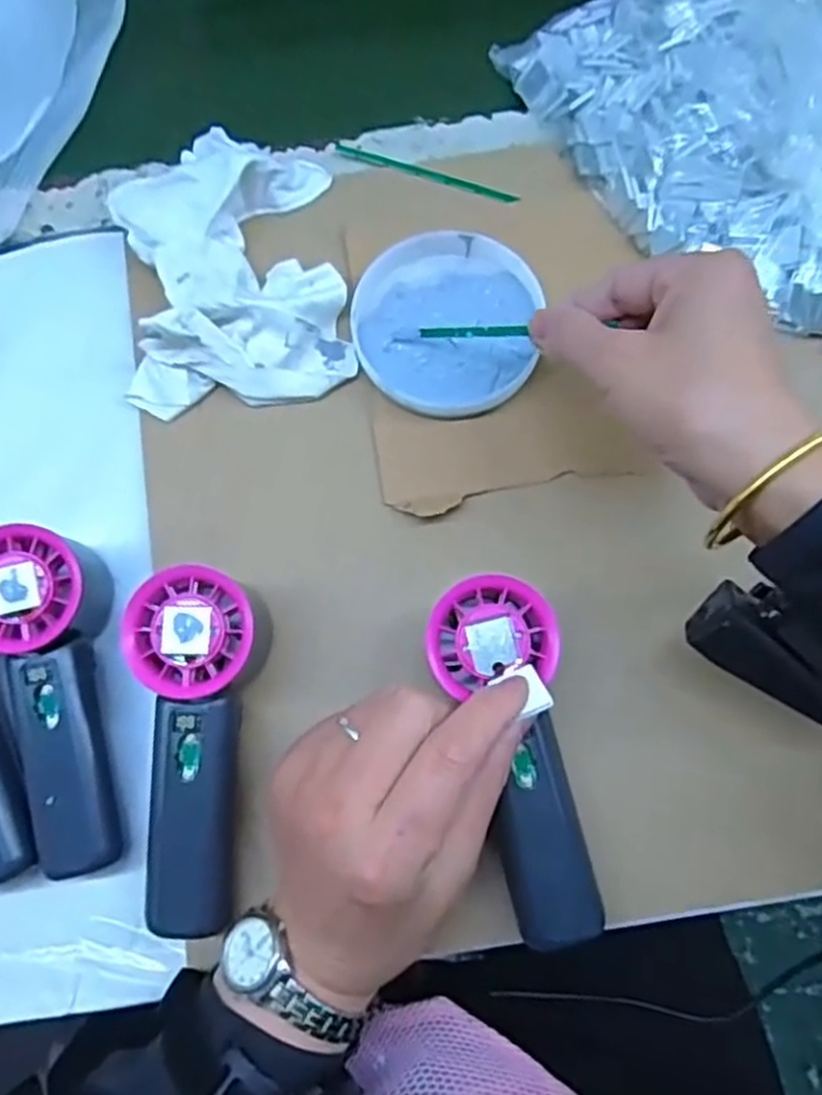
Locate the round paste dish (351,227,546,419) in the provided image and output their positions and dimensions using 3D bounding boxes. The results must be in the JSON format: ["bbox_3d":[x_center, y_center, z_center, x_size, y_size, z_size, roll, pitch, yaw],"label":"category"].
[{"bbox_3d":[0.018,-0.118,0.412,0.094,0.020,0.100,0,77,1],"label":"round paste dish"}]

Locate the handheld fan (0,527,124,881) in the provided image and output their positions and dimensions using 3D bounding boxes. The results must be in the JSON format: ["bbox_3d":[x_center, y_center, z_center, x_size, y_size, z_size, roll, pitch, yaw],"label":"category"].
[{"bbox_3d":[-0.167,0.070,0.353,0.050,0.054,0.149,-9,77,-1],"label":"handheld fan"}]

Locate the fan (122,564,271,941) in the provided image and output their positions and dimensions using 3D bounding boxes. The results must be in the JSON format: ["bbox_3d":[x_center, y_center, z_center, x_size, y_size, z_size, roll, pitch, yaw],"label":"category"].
[{"bbox_3d":[-0.098,0.090,0.345,0.056,0.054,0.155,4,77,2],"label":"fan"}]

